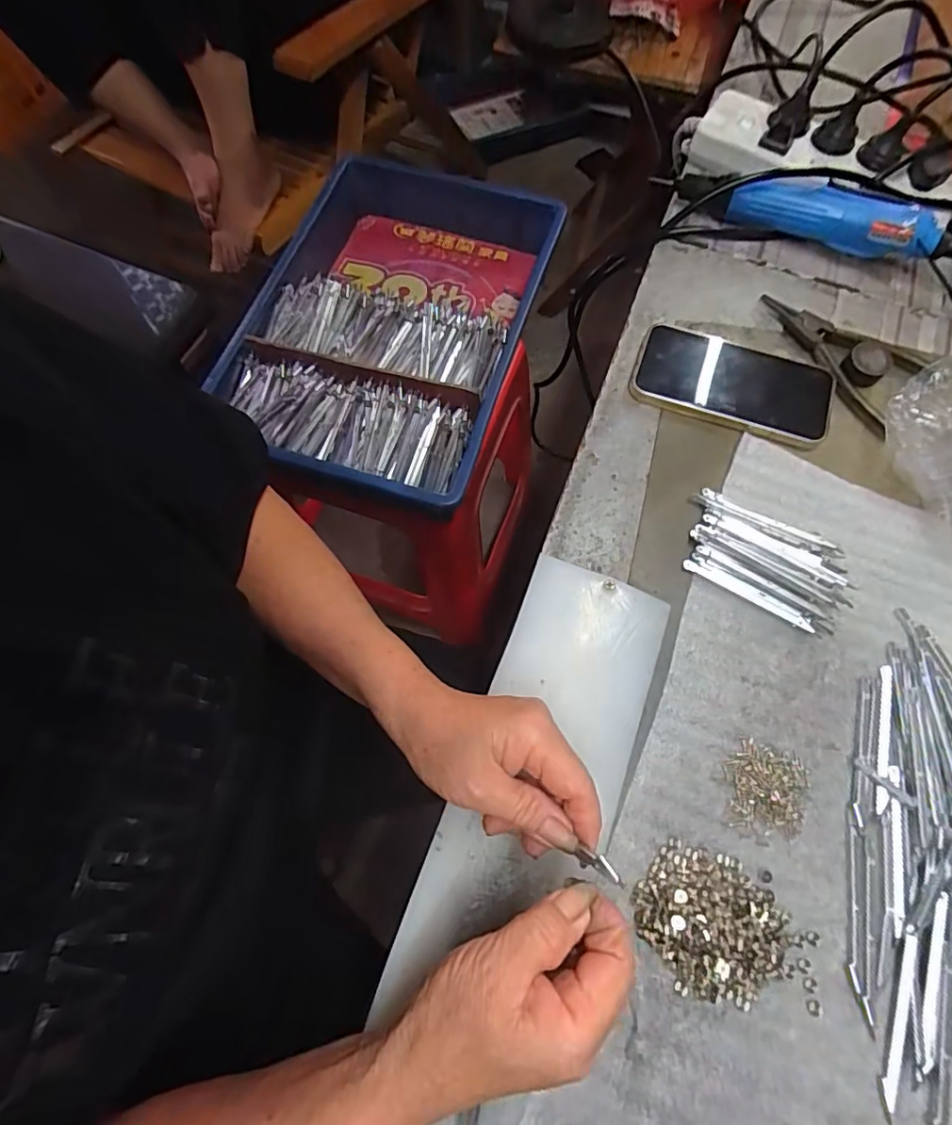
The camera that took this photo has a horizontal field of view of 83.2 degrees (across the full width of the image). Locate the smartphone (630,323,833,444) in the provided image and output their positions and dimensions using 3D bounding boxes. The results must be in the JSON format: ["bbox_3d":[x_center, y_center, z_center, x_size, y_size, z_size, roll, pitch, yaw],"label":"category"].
[{"bbox_3d":[0.202,-0.143,0.421,0.147,0.012,0.079,19,71,7],"label":"smartphone"}]

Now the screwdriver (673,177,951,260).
[{"bbox_3d":[0.282,-0.294,0.459,0.215,0.051,0.053,15,71,6],"label":"screwdriver"}]

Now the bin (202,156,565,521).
[{"bbox_3d":[-0.095,-0.265,0.608,0.296,0.099,0.409,14,71,6],"label":"bin"}]

